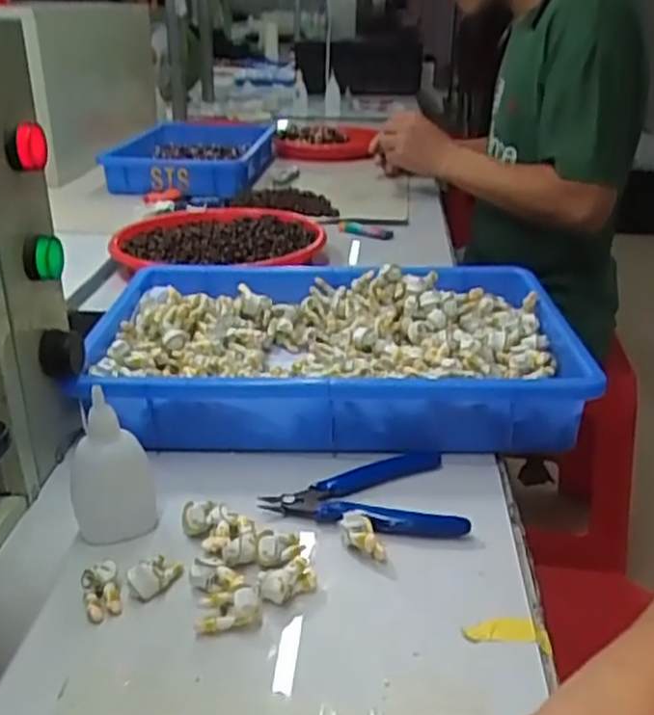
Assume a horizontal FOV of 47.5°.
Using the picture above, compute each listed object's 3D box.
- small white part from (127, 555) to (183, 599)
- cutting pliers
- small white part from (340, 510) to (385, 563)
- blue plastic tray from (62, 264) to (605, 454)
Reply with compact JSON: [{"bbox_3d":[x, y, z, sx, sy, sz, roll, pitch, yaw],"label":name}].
[{"bbox_3d":[-0.092,0.115,0.399,0.015,0.015,0.027,14,29,26],"label":"small white part"},{"bbox_3d":[0.021,0.082,0.471,0.119,0.012,0.086,-1,26,-5],"label":"cutting pliers"},{"bbox_3d":[0.020,0.102,0.424,0.019,0.017,0.029,-8,27,-17],"label":"small white part"},{"bbox_3d":[0.003,-0.015,0.612,0.372,0.063,0.253,1,26,0],"label":"blue plastic tray"}]

